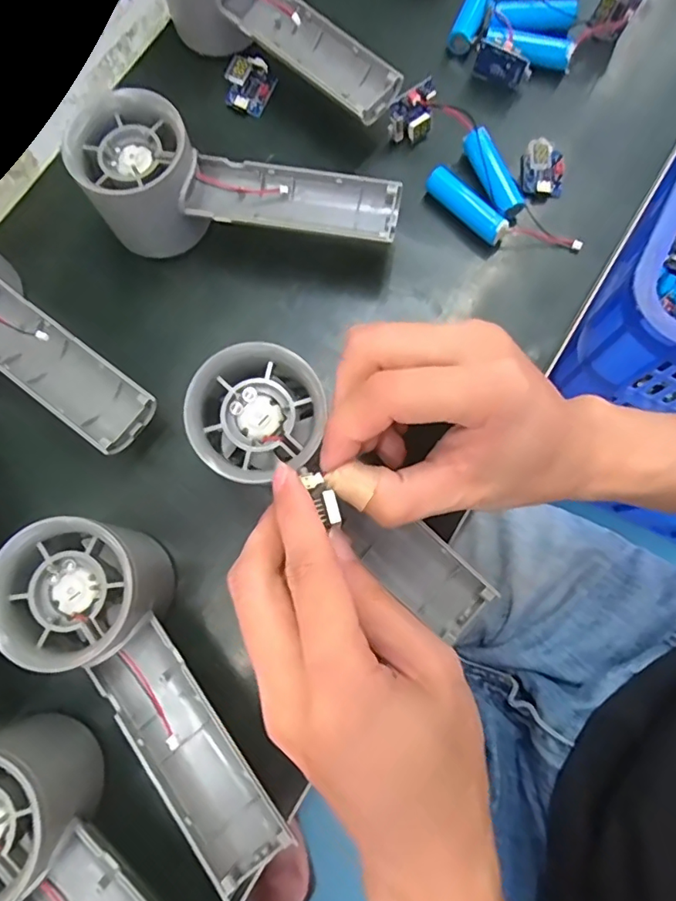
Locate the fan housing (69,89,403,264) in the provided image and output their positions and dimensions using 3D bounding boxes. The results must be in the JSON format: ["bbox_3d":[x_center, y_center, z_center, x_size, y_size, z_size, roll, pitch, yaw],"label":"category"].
[{"bbox_3d":[-0.048,-0.133,0.269,0.158,0.057,0.062,2,77,2],"label":"fan housing"}]

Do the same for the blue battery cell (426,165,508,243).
[{"bbox_3d":[0.069,-0.133,0.290,0.012,0.017,0.052,-43,80,-8],"label":"blue battery cell"}]

